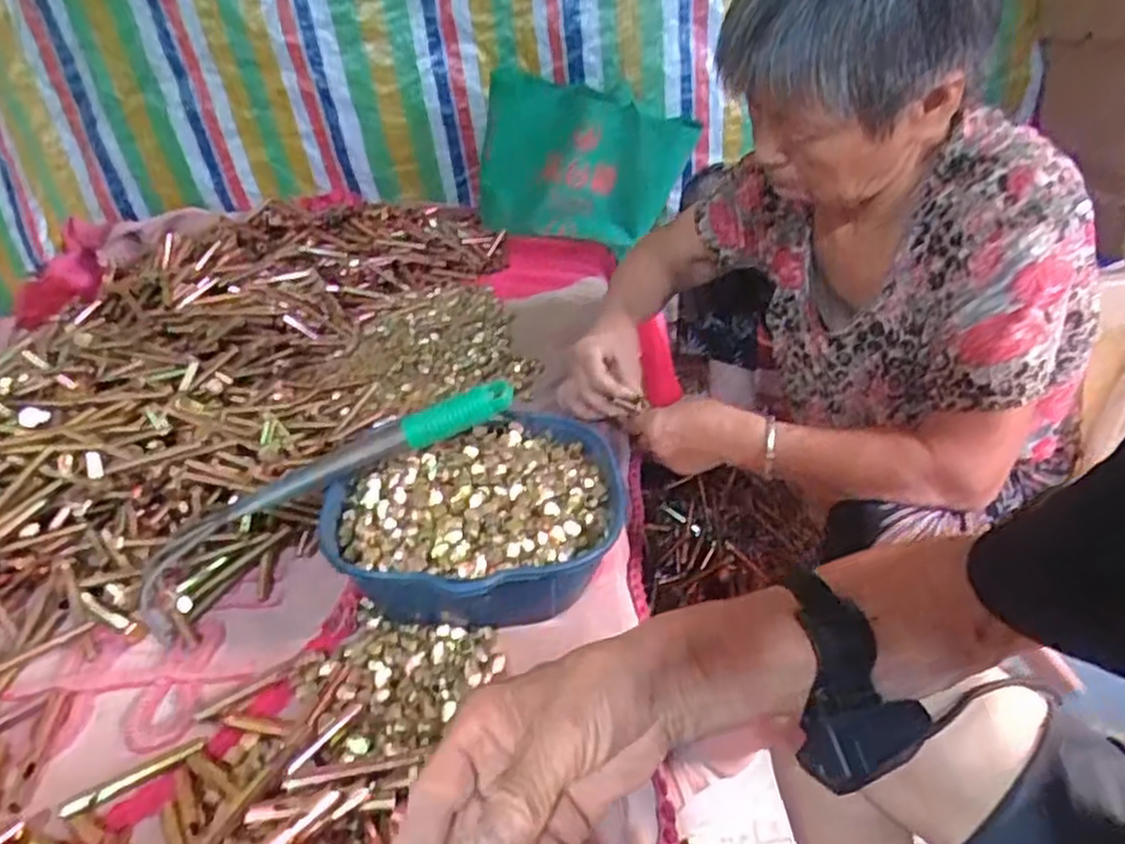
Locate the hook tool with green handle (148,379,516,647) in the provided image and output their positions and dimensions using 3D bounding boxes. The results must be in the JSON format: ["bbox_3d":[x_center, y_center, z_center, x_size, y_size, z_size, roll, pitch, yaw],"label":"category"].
[{"bbox_3d":[-0.189,0.060,0.596,0.344,0.058,0.051,-29,33,4],"label":"hook tool with green handle"}]

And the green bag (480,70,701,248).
[{"bbox_3d":[0.035,-0.454,1.395,0.406,0.270,0.114,0,36,-31],"label":"green bag"}]

